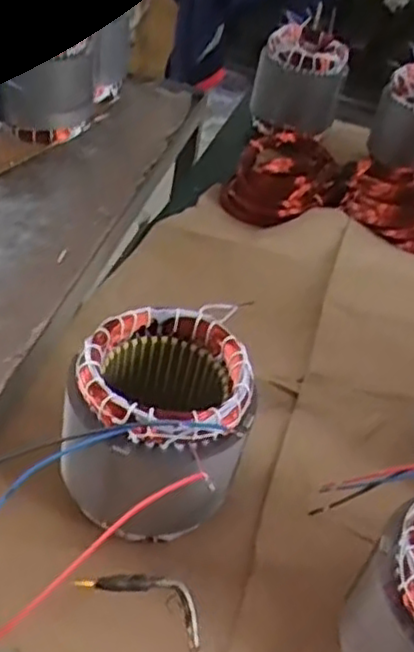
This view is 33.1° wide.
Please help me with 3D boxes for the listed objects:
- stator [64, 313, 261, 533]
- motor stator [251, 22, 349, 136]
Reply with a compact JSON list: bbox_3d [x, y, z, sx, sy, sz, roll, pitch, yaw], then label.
[{"bbox_3d":[-0.038,0.088,0.596,0.142,0.156,0.147,14,40,6],"label":"stator"},{"bbox_3d":[0.164,-0.443,1.200,0.154,0.135,0.158,12,41,1],"label":"motor stator"}]

